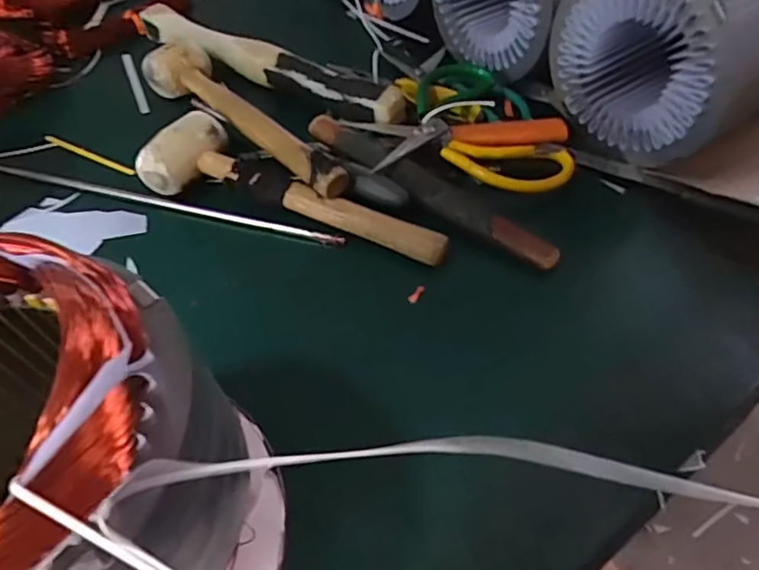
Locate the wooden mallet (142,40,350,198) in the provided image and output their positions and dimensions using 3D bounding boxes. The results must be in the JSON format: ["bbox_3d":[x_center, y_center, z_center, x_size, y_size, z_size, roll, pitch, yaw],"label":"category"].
[{"bbox_3d":[-0.124,-0.142,0.487,0.063,0.048,0.260,-34,60,-19],"label":"wooden mallet"}]

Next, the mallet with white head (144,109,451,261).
[{"bbox_3d":[-0.065,-0.075,0.449,0.256,0.045,0.073,16,57,15],"label":"mallet with white head"}]

